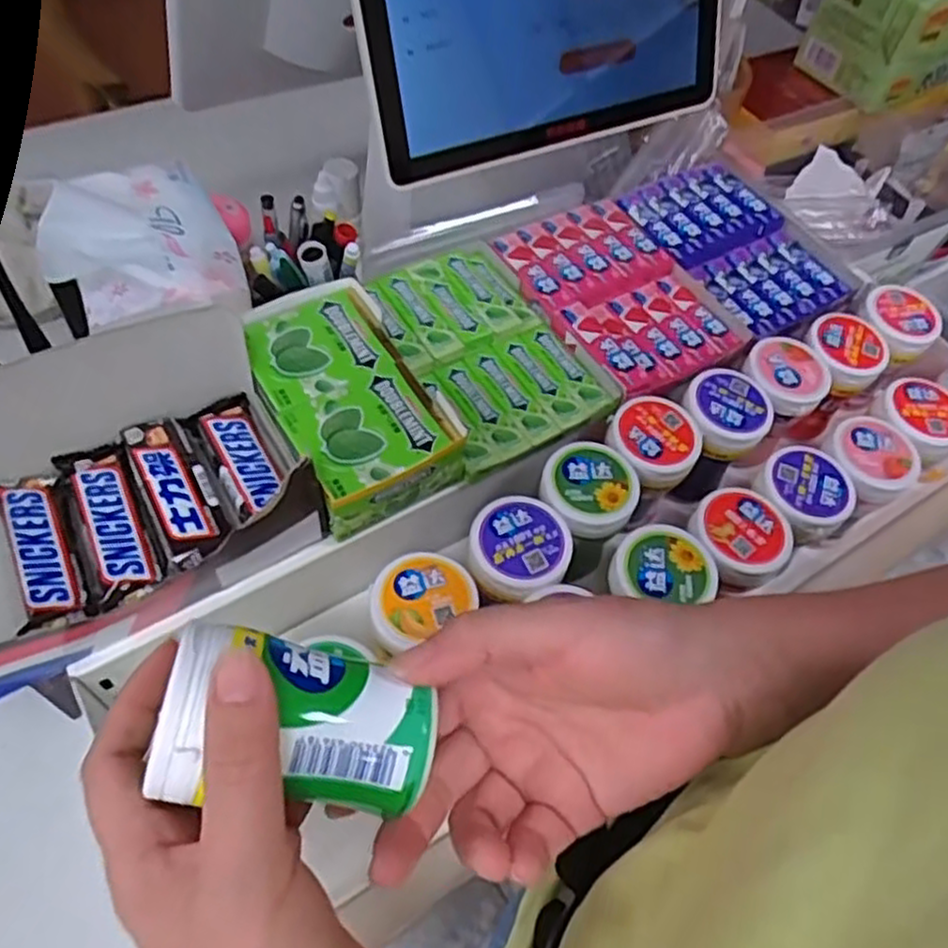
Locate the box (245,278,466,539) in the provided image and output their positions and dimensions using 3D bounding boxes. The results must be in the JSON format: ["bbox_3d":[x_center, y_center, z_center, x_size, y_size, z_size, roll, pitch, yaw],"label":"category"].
[{"bbox_3d":[-0.070,-0.042,0.419,0.084,0.033,0.142,-24,63,-21],"label":"box"}]

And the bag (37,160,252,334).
[{"bbox_3d":[-0.190,-0.136,0.428,0.098,0.023,0.123,-11,58,-28],"label":"bag"}]

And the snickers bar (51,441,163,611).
[{"bbox_3d":[-0.184,0.022,0.382,0.032,0.011,0.093,-22,63,-20],"label":"snickers bar"}]

